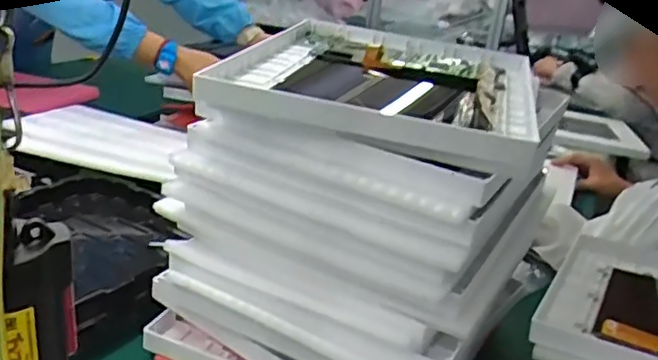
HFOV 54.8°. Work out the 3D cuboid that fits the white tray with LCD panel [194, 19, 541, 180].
[{"bbox_3d":[0.050,-0.092,0.579,0.250,0.030,0.317,12,22,10],"label":"white tray with LCD panel"}]

